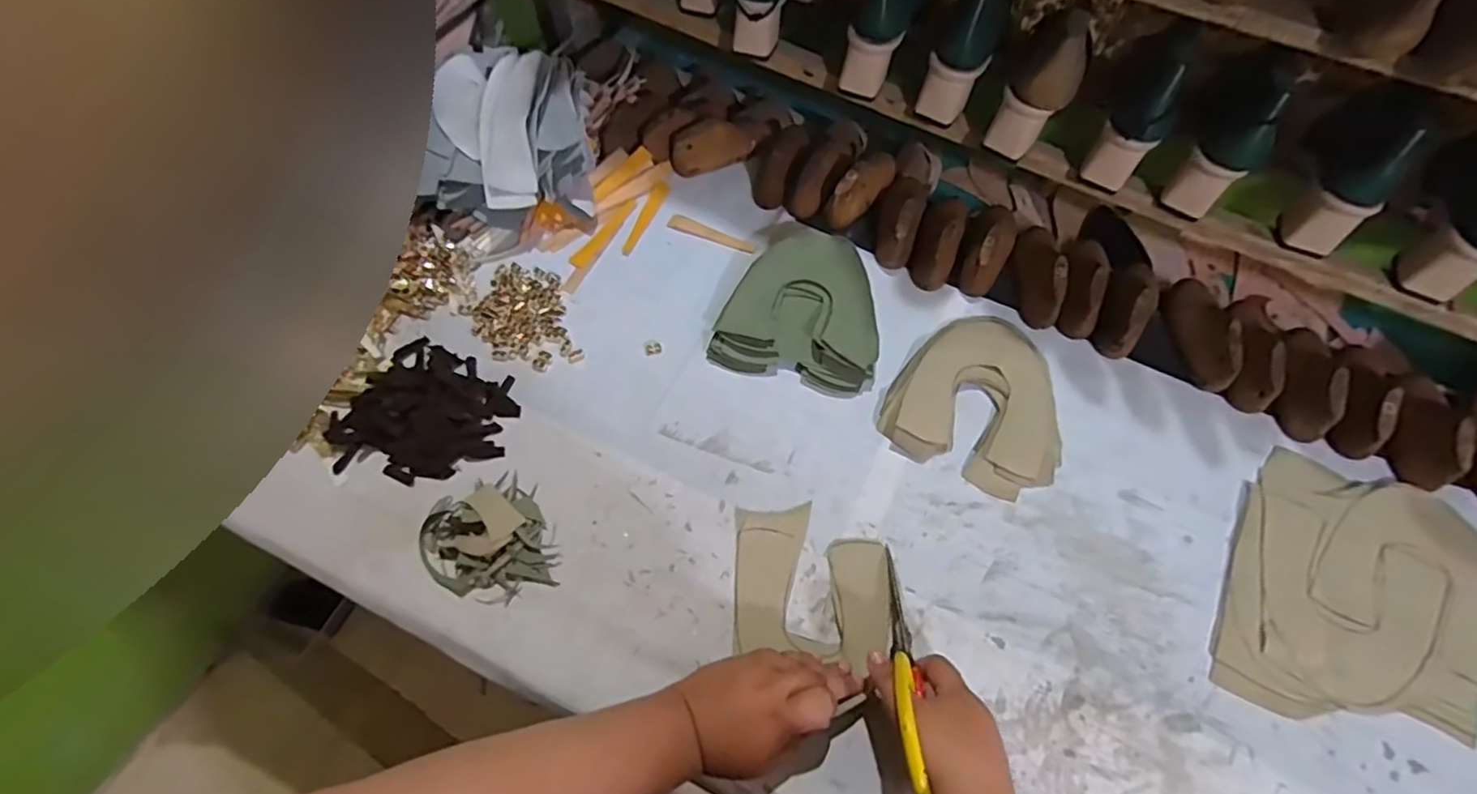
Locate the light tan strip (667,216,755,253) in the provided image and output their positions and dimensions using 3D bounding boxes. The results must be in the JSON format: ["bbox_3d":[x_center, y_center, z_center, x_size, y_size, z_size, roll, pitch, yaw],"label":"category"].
[{"bbox_3d":[-0.032,-0.197,0.774,0.108,0.004,0.020,21,71,6],"label":"light tan strip"}]

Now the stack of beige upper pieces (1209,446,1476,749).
[{"bbox_3d":[0.567,0.185,0.581,0.220,0.010,0.262,27,65,12],"label":"stack of beige upper pieces"}]

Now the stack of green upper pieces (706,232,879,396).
[{"bbox_3d":[0.075,-0.100,0.701,0.171,0.040,0.183,15,63,7],"label":"stack of green upper pieces"}]

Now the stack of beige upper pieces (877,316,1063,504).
[{"bbox_3d":[0.256,-0.003,0.667,0.174,0.024,0.189,23,64,10],"label":"stack of beige upper pieces"}]

